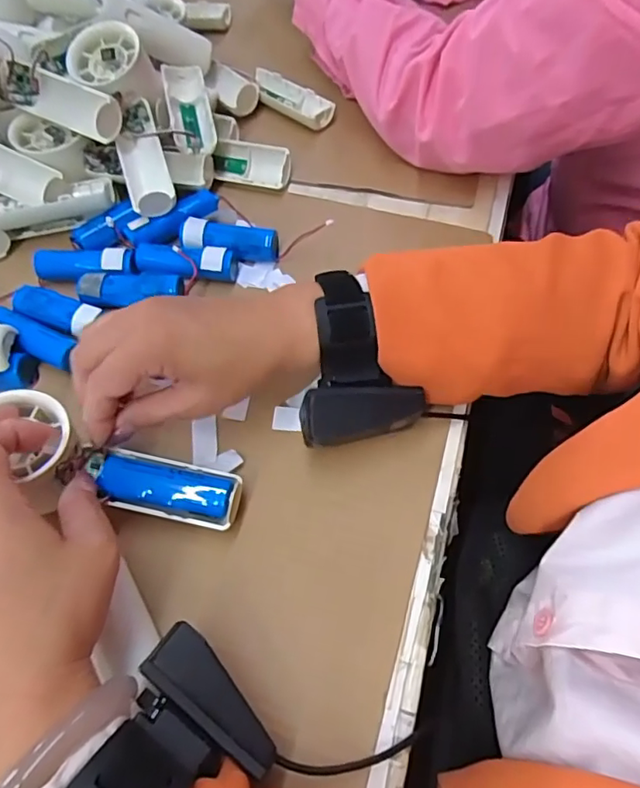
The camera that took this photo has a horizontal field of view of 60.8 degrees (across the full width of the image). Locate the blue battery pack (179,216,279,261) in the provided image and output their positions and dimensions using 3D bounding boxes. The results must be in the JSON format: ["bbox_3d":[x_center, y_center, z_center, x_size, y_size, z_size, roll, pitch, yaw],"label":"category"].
[{"bbox_3d":[-0.069,-0.115,0.411,0.074,0.025,0.023,5,62,5],"label":"blue battery pack"}]

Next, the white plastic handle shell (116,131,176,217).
[{"bbox_3d":[-0.131,-0.165,0.413,0.032,0.030,0.073,-18,61,-7],"label":"white plastic handle shell"}]

